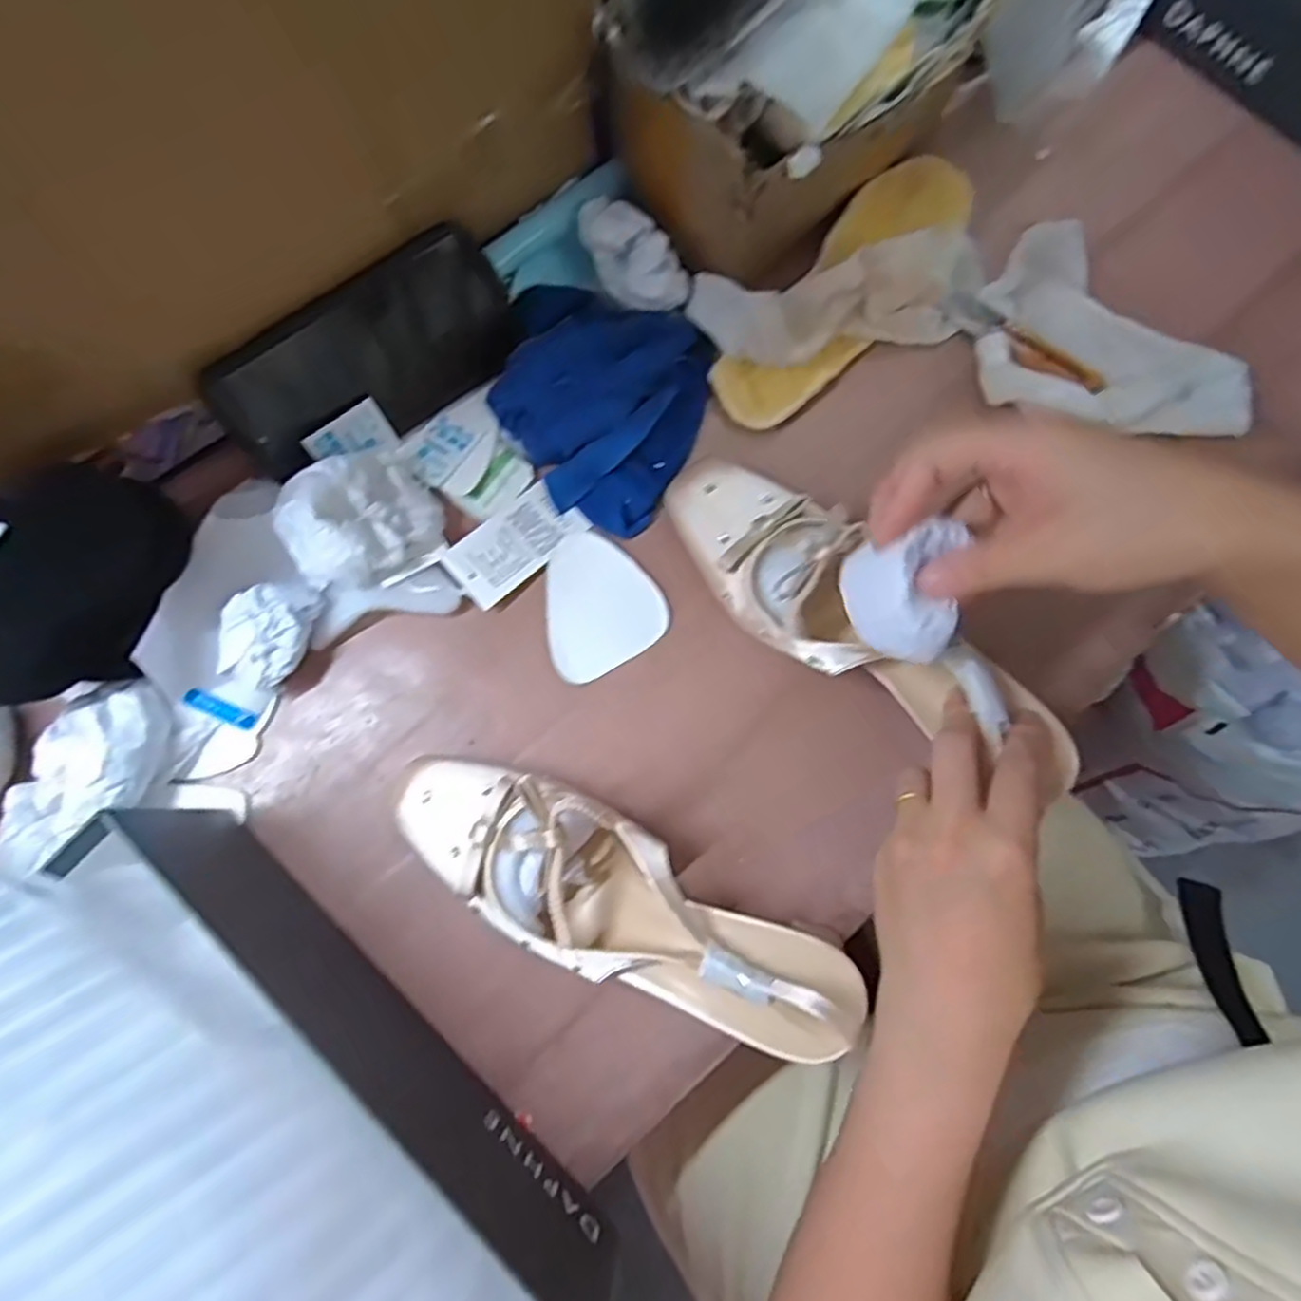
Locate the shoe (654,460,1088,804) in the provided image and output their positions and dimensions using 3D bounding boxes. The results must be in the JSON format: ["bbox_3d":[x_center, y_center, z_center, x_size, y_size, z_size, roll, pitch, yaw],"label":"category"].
[{"bbox_3d":[0.101,-0.019,0.364,0.238,0.043,0.067,42,83,19],"label":"shoe"}]

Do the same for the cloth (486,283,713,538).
[{"bbox_3d":[-0.033,-0.149,0.425,0.121,0.035,0.132,22,80,5],"label":"cloth"}]

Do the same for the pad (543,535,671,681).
[{"bbox_3d":[-0.032,-0.028,0.419,0.069,0.004,0.077,-29,80,-4],"label":"pad"}]

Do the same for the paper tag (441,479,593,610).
[{"bbox_3d":[-0.078,-0.064,0.426,0.078,0.004,0.042,-40,82,-11],"label":"paper tag"}]

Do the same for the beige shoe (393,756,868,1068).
[{"bbox_3d":[-0.022,0.119,0.349,0.229,0.085,0.072,28,81,6],"label":"beige shoe"}]

